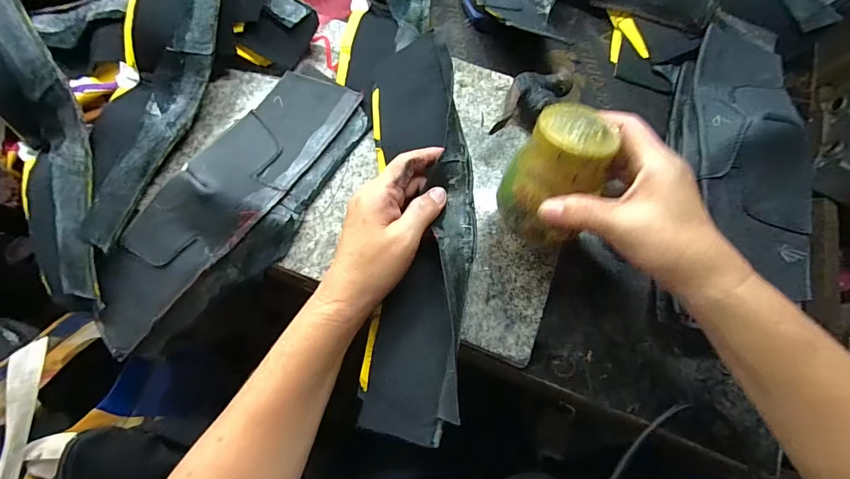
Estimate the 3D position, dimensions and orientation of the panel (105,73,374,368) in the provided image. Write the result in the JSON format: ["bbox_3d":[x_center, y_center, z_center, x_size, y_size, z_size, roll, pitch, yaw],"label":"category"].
[{"bbox_3d":[-0.166,-0.026,0.355,0.115,0.059,0.300,36,72,11],"label":"panel"}]

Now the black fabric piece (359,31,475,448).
[{"bbox_3d":[-0.012,-0.015,0.318,0.093,0.027,0.320,-10,69,27],"label":"black fabric piece"}]

